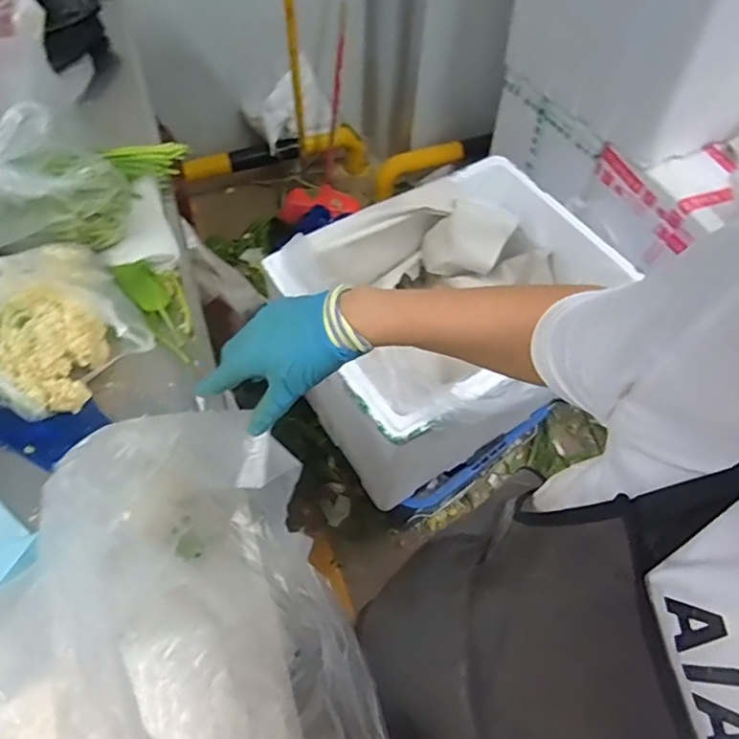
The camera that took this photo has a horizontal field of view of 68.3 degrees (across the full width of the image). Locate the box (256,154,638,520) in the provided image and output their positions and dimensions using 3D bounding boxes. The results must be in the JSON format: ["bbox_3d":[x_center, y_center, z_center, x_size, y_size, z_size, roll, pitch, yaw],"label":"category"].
[{"bbox_3d":[0.158,-0.089,1.154,0.617,0.413,0.474,-30,65,-18],"label":"box"}]

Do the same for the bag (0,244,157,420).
[{"bbox_3d":[-0.460,-0.060,0.777,0.233,0.122,0.229,-34,66,-20],"label":"bag"}]

